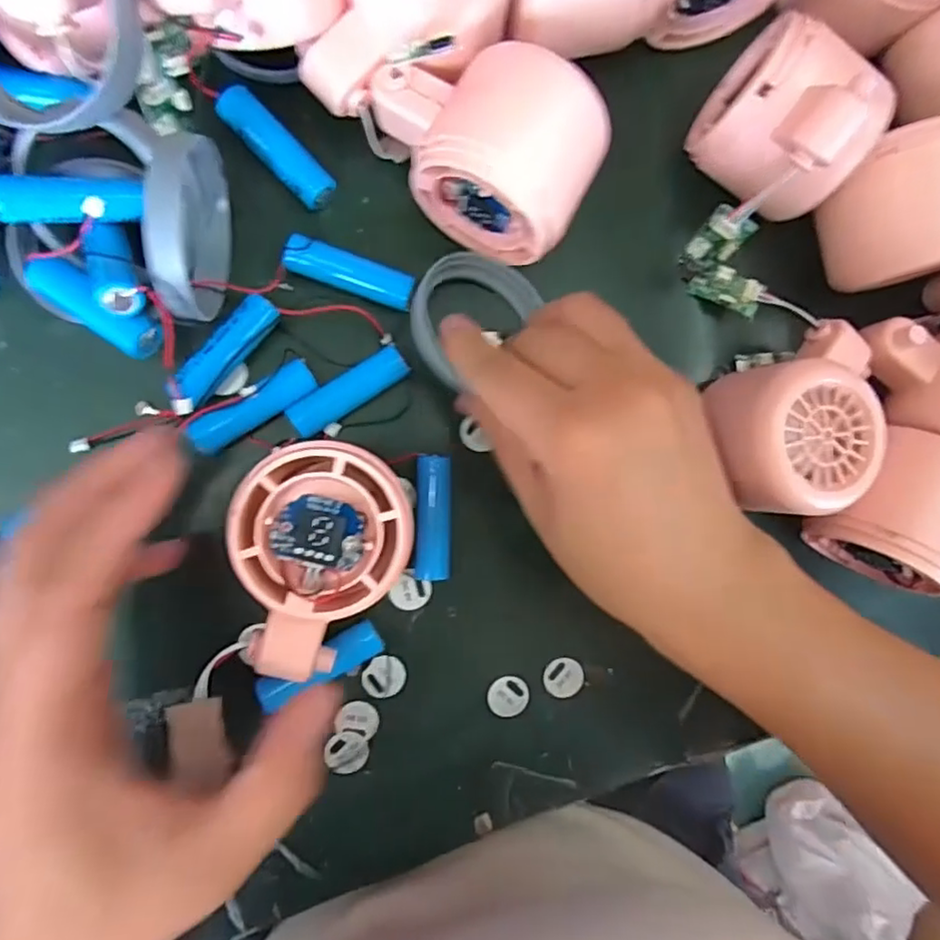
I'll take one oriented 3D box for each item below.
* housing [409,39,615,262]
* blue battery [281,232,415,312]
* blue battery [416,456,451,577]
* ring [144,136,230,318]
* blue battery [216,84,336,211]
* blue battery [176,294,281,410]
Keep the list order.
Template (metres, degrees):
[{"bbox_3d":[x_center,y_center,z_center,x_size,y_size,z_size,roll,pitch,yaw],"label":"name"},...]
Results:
[{"bbox_3d":[0.009,-0.117,0.228,0.075,0.054,0.054,31,86,-8],"label":"housing"},{"bbox_3d":[-0.047,-0.076,0.241,0.049,0.016,0.014,16,88,-9],"label":"blue battery"},{"bbox_3d":[-0.015,0.019,0.248,0.014,0.011,0.049,1,90,-9],"label":"blue battery"},{"bbox_3d":[-0.094,-0.080,0.209,0.011,0.059,0.057,7,89,-9],"label":"ring"},{"bbox_3d":[-0.074,-0.122,0.237,0.051,0.012,0.016,44,84,-7],"label":"blue battery"},{"bbox_3d":[-0.090,-0.045,0.232,0.014,0.013,0.046,39,85,-8],"label":"blue battery"}]

